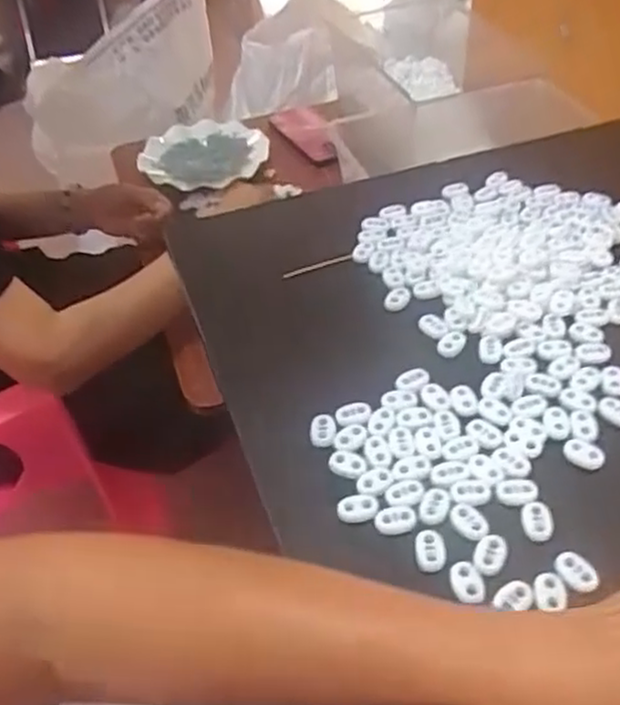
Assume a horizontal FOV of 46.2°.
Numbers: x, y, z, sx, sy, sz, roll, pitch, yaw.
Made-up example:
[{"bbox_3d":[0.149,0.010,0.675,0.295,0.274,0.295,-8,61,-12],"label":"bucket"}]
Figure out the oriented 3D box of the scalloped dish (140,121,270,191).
[{"bbox_3d":[-0.162,-0.292,1.093,0.193,0.035,0.174,14,48,18],"label":"scalloped dish"}]

